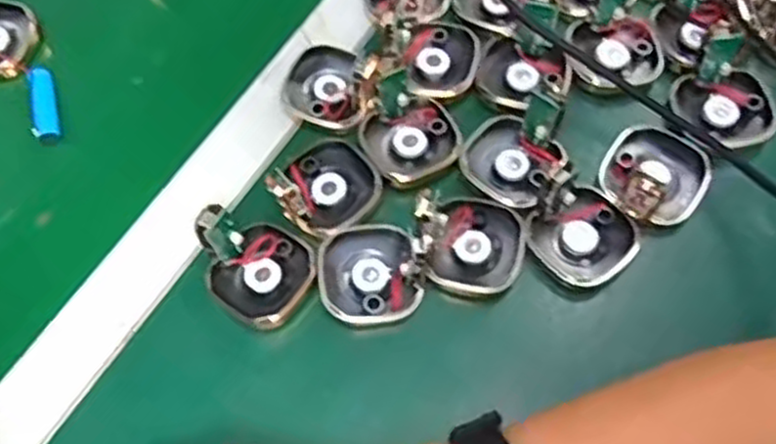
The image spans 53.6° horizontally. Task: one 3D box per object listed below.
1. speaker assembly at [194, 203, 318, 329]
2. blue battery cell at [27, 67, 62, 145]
[{"bbox_3d":[-0.072,0.018,0.403,0.056,0.039,0.051,37,70,19],"label":"speaker assembly"},{"bbox_3d":[-0.210,-0.072,0.469,0.014,0.014,0.052,-16,63,-5],"label":"blue battery cell"}]

